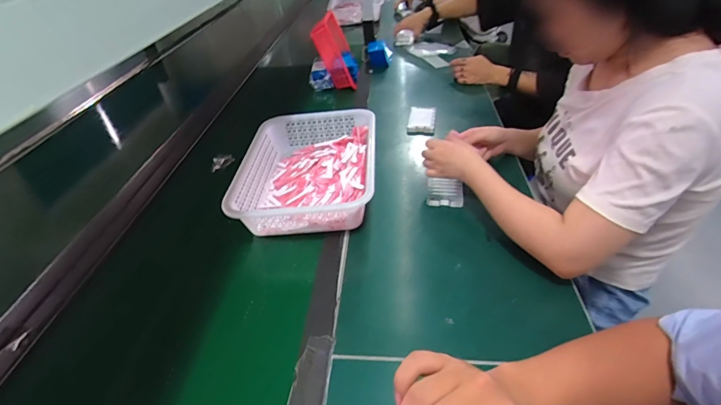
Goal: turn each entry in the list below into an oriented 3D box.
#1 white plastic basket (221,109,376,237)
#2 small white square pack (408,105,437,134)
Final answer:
[{"bbox_3d":[-0.105,-0.069,0.797,0.263,0.083,0.356,-3,40,5],"label":"white plastic basket"},{"bbox_3d":[0.164,-0.223,1.014,0.067,0.022,0.127,4,41,13],"label":"small white square pack"}]

